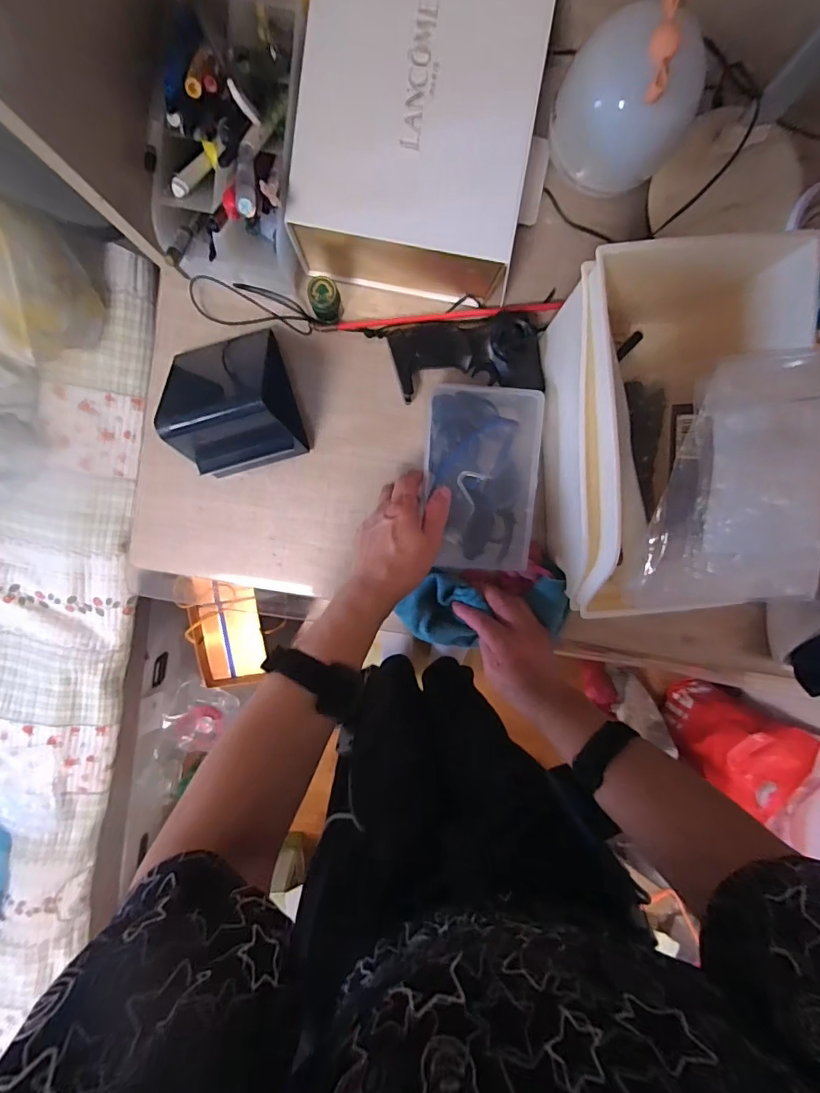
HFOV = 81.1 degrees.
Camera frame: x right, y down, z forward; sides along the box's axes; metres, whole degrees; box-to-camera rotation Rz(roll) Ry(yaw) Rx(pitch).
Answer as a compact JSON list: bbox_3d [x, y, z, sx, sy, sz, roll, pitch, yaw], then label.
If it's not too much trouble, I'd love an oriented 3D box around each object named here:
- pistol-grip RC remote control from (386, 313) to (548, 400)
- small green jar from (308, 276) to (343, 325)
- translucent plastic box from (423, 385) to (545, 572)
[{"bbox_3d":[0.057,-0.189,0.475,0.155,0.047,0.067,-6,98,0],"label":"pistol-grip RC remote control"},{"bbox_3d":[-0.081,-0.237,0.460,0.028,0.039,0.032,-15,98,1],"label":"small green jar"},{"bbox_3d":[0.071,-0.065,0.478,0.111,0.044,0.177,3,98,-5],"label":"translucent plastic box"}]

